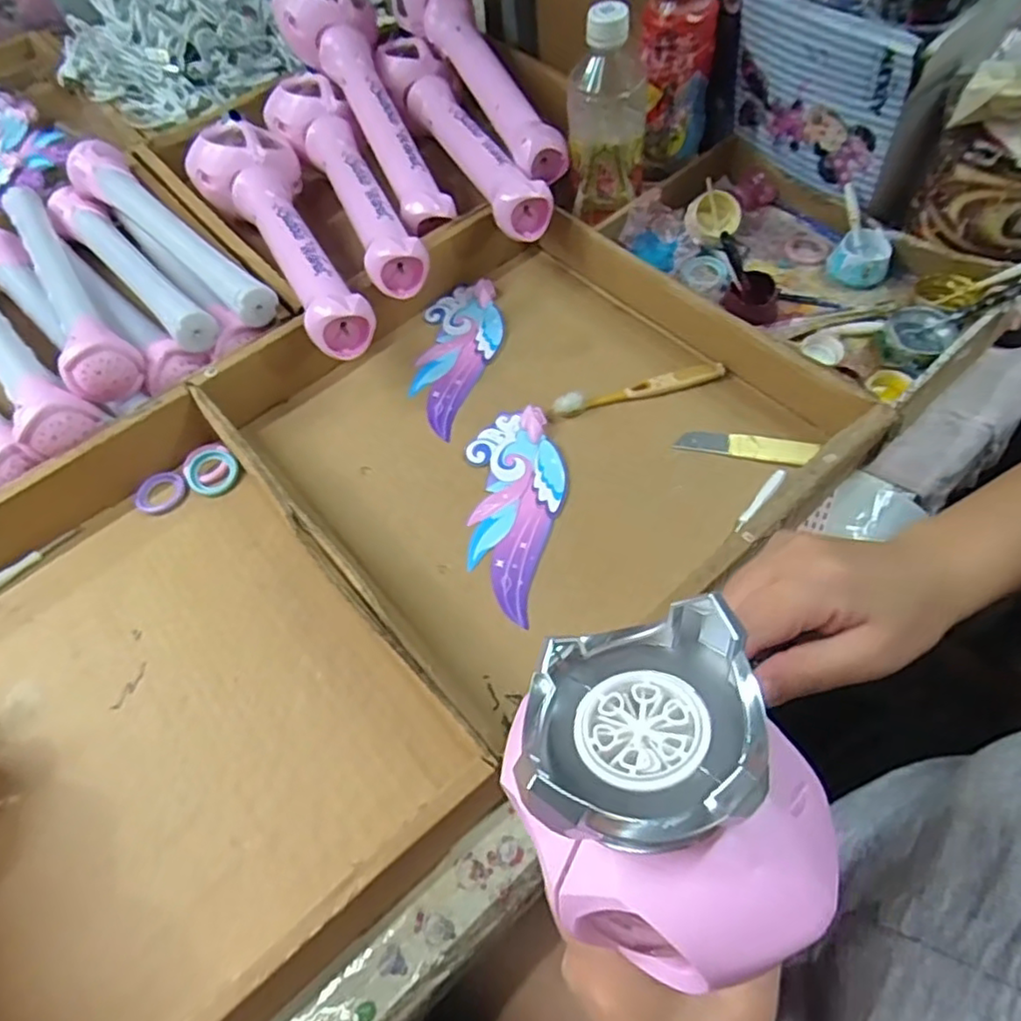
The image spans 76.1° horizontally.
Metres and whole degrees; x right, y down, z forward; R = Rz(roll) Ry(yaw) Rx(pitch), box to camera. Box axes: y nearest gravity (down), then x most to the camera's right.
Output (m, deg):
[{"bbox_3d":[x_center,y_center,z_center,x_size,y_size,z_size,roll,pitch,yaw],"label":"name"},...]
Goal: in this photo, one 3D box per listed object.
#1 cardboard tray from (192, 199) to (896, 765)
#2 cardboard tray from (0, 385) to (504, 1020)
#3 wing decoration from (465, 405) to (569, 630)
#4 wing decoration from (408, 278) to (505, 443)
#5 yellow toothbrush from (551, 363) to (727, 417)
[{"bbox_3d":[0.008,-0.067,0.487,0.340,0.060,0.367,-36,63,-17],"label":"cardboard tray"},{"bbox_3d":[-0.245,0.124,0.394,0.327,0.058,0.381,-39,64,-19],"label":"cardboard tray"},{"bbox_3d":[0.005,-0.002,0.470,0.071,0.017,0.163,-4,58,1],"label":"wing decoration"},{"bbox_3d":[-0.045,-0.133,0.559,0.071,0.008,0.162,1,62,8],"label":"wing decoration"},{"bbox_3d":[0.102,-0.096,0.518,0.140,0.016,0.015,-13,58,-5],"label":"yellow toothbrush"}]

